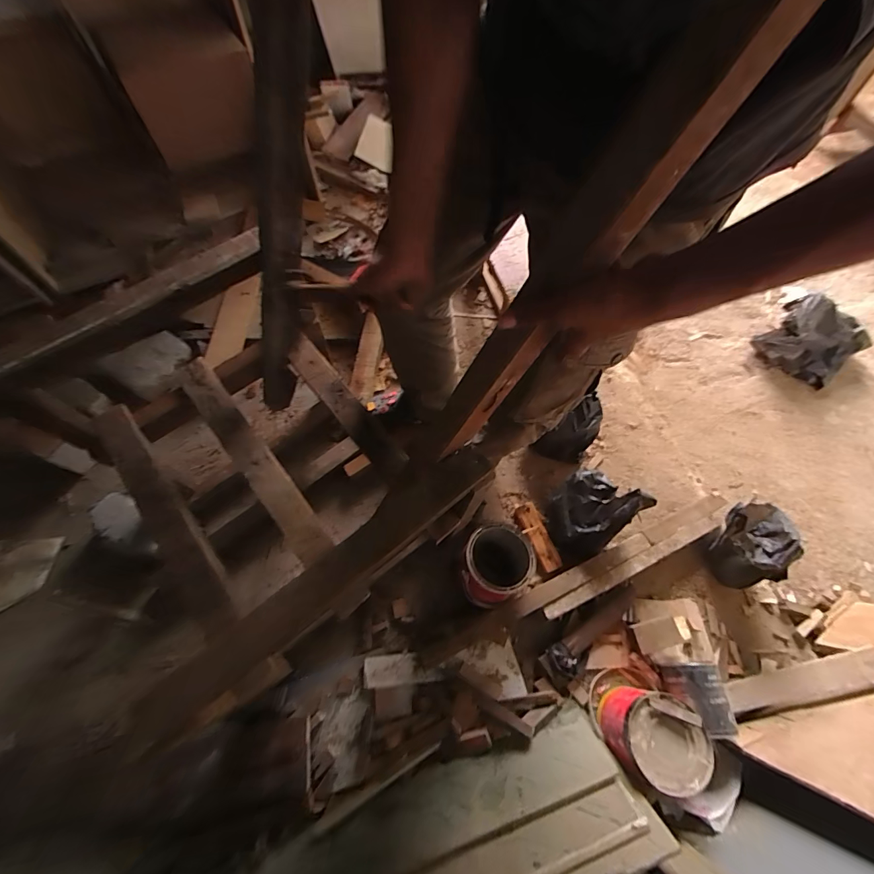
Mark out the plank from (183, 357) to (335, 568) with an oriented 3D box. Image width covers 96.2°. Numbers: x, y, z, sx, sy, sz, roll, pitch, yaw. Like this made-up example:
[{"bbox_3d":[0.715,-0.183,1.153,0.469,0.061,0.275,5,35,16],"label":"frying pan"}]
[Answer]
[{"bbox_3d":[-0.342,0.036,0.722,0.062,0.043,0.464,-36,71,-17],"label":"plank"}]

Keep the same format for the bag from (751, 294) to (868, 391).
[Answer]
[{"bbox_3d":[1.243,-0.334,1.277,0.317,0.191,0.248,-30,70,-15],"label":"bag"}]

